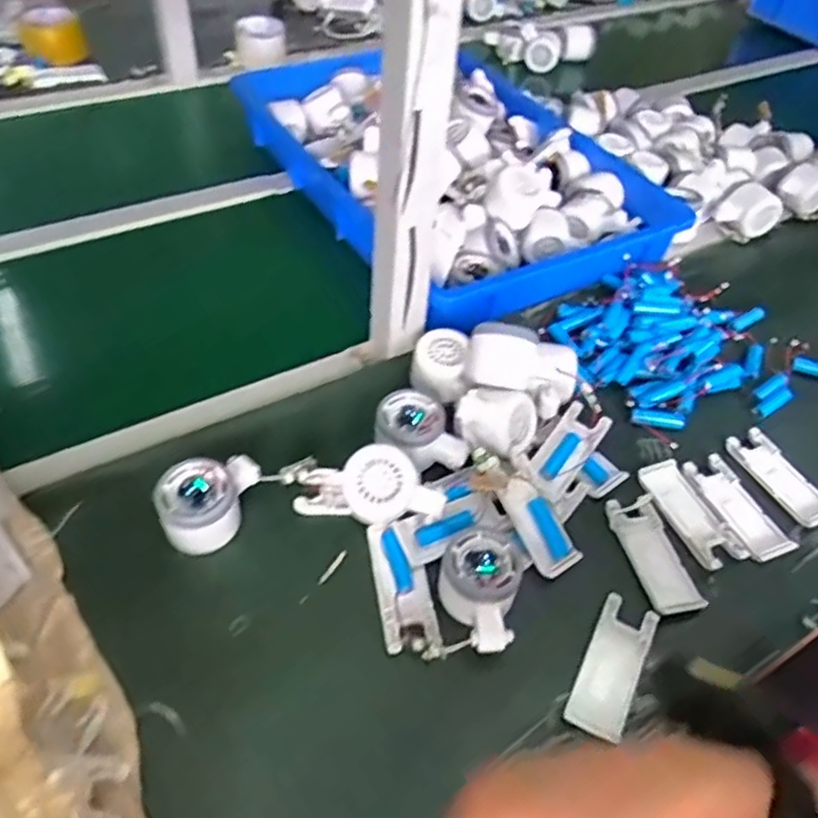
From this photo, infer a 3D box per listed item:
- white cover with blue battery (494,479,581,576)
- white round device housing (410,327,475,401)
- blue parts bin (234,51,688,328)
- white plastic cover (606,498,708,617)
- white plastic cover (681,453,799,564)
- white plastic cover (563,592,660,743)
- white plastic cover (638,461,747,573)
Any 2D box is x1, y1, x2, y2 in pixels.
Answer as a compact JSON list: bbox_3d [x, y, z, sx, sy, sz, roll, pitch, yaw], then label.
[{"bbox_3d":[0.104,0.093,0.543,0.036,0.011,0.080,-28,80,-25],"label":"white cover with blue battery"},{"bbox_3d":[0.029,-0.038,0.635,0.054,0.045,0.066,5,48,-1],"label":"white round device housing"},{"bbox_3d":[0.045,-0.328,0.860,0.375,0.101,0.543,-21,53,-22],"label":"blue parts bin"},{"bbox_3d":[0.199,0.117,0.548,0.041,0.008,0.102,-9,50,-13],"label":"white plastic cover"},{"bbox_3d":[0.286,0.084,0.588,0.047,0.007,0.102,-17,52,-19],"label":"white plastic cover"},{"bbox_3d":[0.146,0.183,0.484,0.039,0.008,0.104,25,51,16],"label":"white plastic cover"},{"bbox_3d":[0.241,0.087,0.580,0.044,0.008,0.104,-15,52,-18],"label":"white plastic cover"}]

